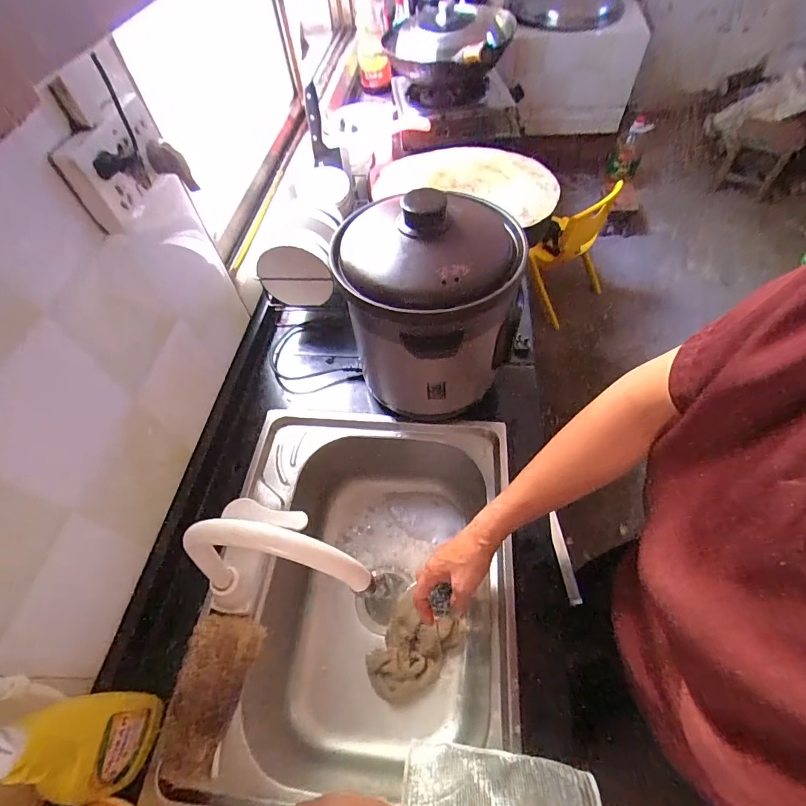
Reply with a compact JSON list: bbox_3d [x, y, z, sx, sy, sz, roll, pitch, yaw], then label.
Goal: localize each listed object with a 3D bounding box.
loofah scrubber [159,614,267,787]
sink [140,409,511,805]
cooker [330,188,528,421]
[{"bbox_3d":[-0.225,0.341,0.487,0.062,0.058,0.171,7,57,9],"label":"loofah scrubber"},{"bbox_3d":[-0.047,0.285,0.668,0.407,0.198,0.507,1,56,5],"label":"sink"},{"bbox_3d":[0.045,-0.137,0.629,0.241,0.309,0.218,-3,56,2],"label":"cooker"}]

